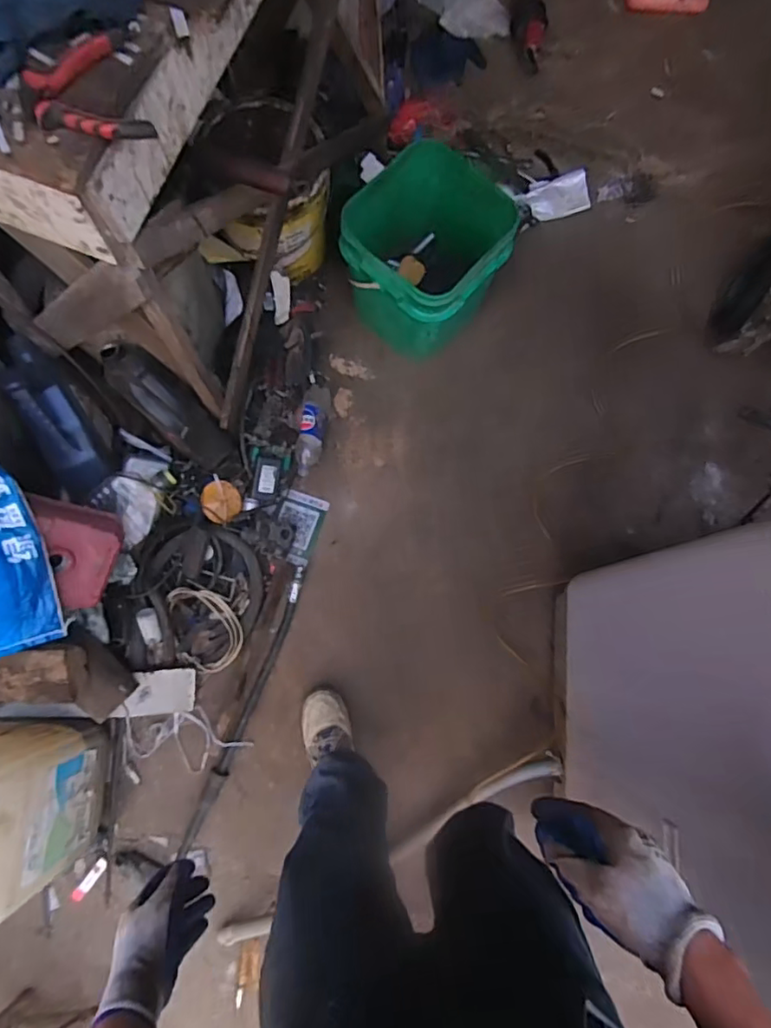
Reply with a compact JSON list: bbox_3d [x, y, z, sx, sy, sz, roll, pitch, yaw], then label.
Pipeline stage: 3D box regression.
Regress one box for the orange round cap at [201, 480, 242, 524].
[{"bbox_3d":[-0.375,-0.028,1.297,0.092,0.008,0.099,-5,77,-32],"label":"orange round cap"}]

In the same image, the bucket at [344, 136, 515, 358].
[{"bbox_3d":[0.078,-0.600,1.333,0.353,0.265,0.336,40,80,6],"label":"bucket"}]

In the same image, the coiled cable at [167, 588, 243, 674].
[{"bbox_3d":[-0.396,0.256,1.262,0.141,0.024,0.197,-10,89,-23],"label":"coiled cable"}]

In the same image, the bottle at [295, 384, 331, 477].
[{"bbox_3d":[-0.178,-0.211,1.365,0.060,0.063,0.234,7,77,-1],"label":"bottle"}]

